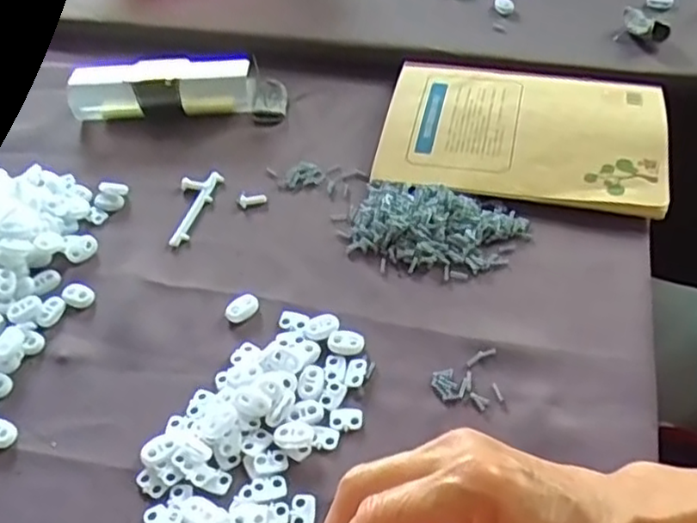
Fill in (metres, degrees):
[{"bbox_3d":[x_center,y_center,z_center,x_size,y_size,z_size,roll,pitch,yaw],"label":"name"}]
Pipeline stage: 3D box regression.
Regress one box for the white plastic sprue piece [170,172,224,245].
[{"bbox_3d":[-0.120,-0.041,0.513,0.028,0.006,0.072,10,52,14],"label":"white plastic sprue piece"}]

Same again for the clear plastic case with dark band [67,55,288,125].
[{"bbox_3d":[-0.144,-0.149,0.585,0.182,0.037,0.055,2,50,8],"label":"clear plastic case with dark band"}]

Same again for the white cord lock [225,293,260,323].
[{"bbox_3d":[-0.068,0.030,0.444,0.022,0.007,0.014,-24,51,-14],"label":"white cord lock"}]

